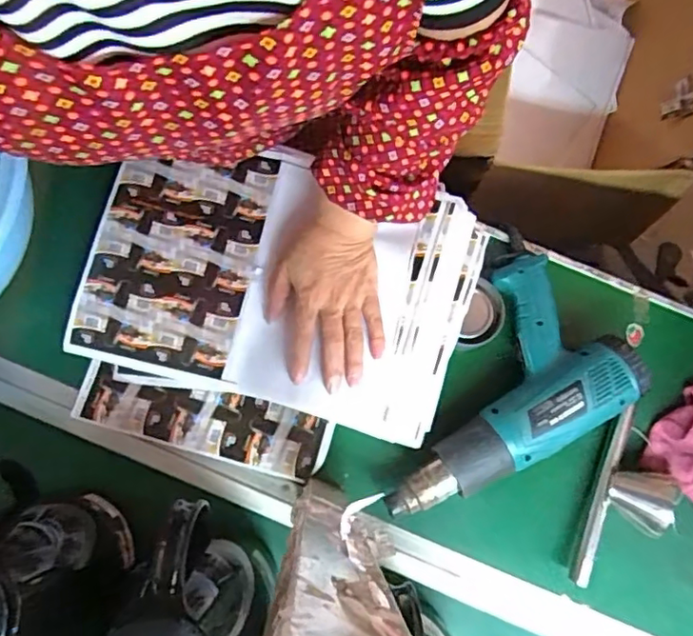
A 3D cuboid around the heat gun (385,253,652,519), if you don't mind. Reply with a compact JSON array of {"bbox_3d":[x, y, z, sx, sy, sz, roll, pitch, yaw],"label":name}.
[{"bbox_3d":[0.135,0.065,0.584,0.270,0.072,0.173,-31,82,-6],"label":"heat gun"}]

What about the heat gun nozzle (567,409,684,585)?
[{"bbox_3d":[0.275,0.182,0.577,0.064,0.058,0.175,22,80,3],"label":"heat gun nozzle"}]

